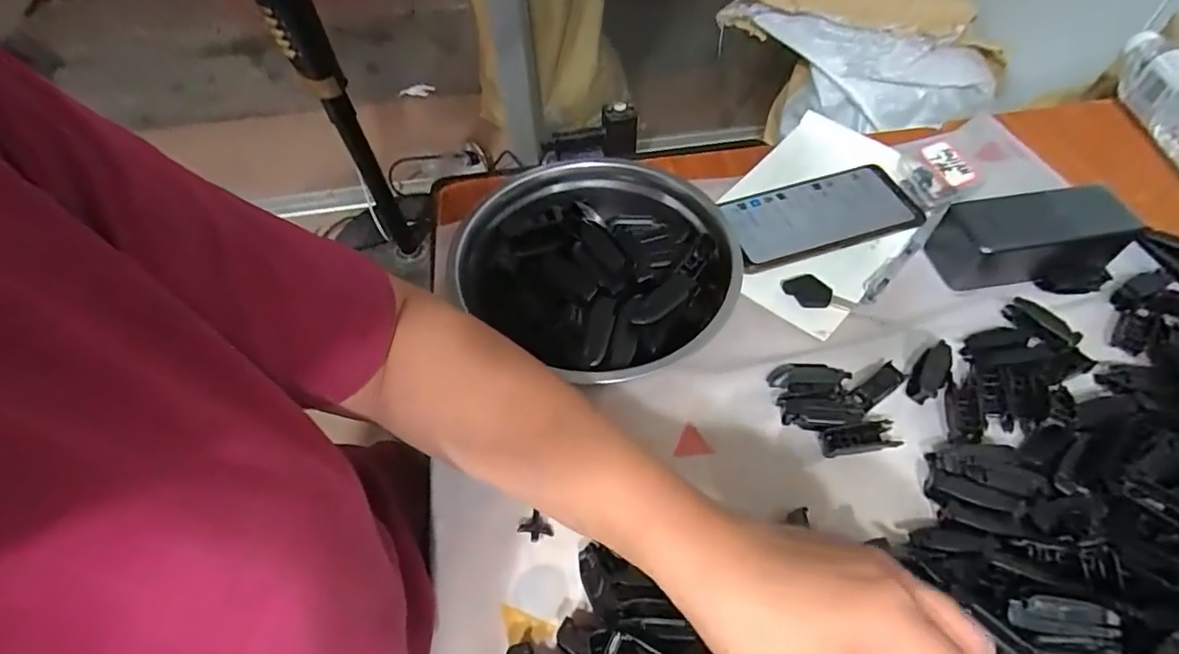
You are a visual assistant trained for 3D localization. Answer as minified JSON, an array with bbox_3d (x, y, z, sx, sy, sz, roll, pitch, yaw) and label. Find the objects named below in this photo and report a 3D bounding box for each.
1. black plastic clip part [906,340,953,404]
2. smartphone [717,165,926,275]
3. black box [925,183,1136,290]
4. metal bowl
[{"bbox_3d":[0.242,0.031,0.402,0.019,0.009,0.050,30,61,22],"label":"black plastic clip part"},{"bbox_3d":[0.198,-0.096,0.486,0.159,0.014,0.073,-14,55,-7],"label":"smartphone"},{"bbox_3d":[0.344,-0.068,0.442,0.125,0.052,0.052,-3,54,1],"label":"black box"},{"bbox_3d":[0.011,-0.048,0.433,0.204,0.052,0.178,37,64,26],"label":"metal bowl"}]

